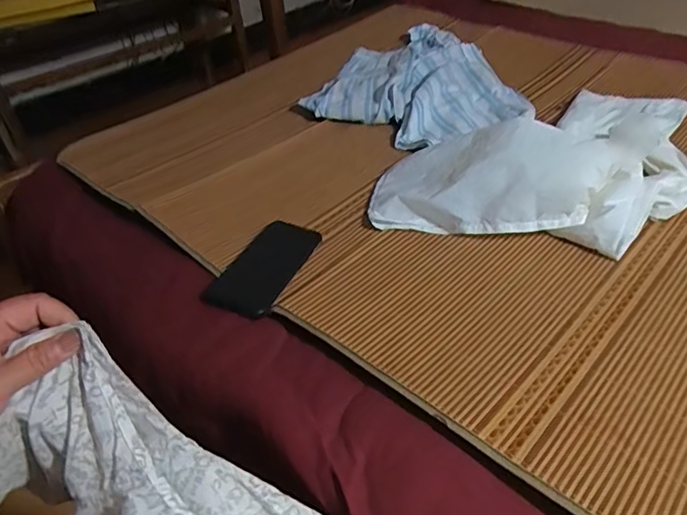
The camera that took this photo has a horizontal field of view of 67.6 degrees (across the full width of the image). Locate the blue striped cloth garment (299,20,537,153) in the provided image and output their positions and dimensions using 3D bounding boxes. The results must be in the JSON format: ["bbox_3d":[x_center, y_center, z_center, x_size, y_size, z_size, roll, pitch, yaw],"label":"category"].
[{"bbox_3d":[0.169,-0.353,1.033,0.407,0.047,0.538,10,43,17],"label":"blue striped cloth garment"}]

